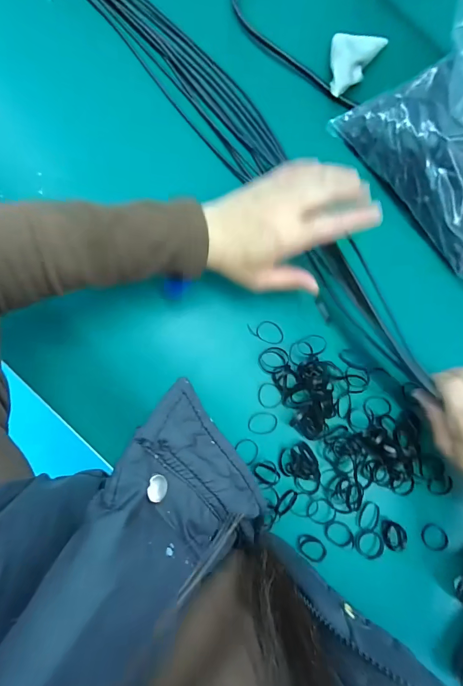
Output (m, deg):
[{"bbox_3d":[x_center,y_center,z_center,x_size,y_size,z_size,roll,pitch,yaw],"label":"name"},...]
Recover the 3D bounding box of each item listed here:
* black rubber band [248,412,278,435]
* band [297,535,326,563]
[{"bbox_3d":[0.033,0.084,0.359,0.031,0.004,0.023,4,85,-3],"label":"black rubber band"},{"bbox_3d":[0.082,0.209,0.352,0.034,0.009,0.022,44,84,1],"label":"band"}]

